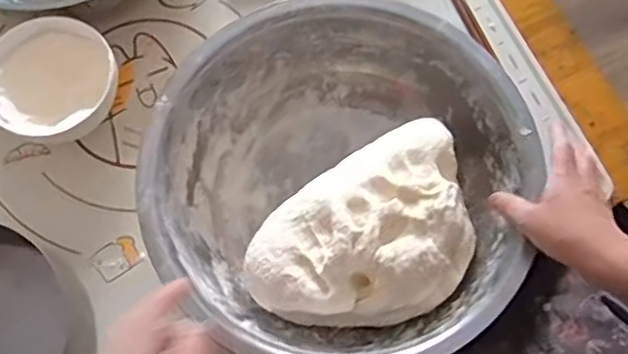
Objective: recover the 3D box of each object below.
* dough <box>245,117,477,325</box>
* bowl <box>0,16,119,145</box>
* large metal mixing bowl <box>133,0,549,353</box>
[{"bbox_3d":[0.052,0.055,0.556,0.214,0.092,0.151,-35,73,-10],"label":"dough"},{"bbox_3d":[-0.262,-0.095,0.632,0.123,0.064,0.115,-1,70,2],"label":"bowl"},{"bbox_3d":[0.026,0.008,0.574,0.324,0.110,0.324,-43,74,-12],"label":"large metal mixing bowl"}]

